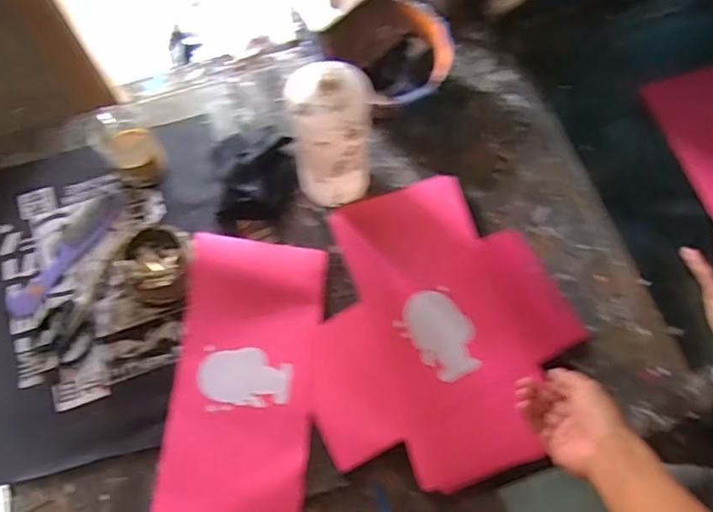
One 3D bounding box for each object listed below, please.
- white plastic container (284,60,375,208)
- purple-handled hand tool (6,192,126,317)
[{"bbox_3d":[-0.027,-0.137,0.690,0.094,0.224,0.071,-10,69,-3],"label":"white plastic container"},{"bbox_3d":[-0.373,-0.006,0.754,0.043,0.011,0.193,33,73,12],"label":"purple-handled hand tool"}]

